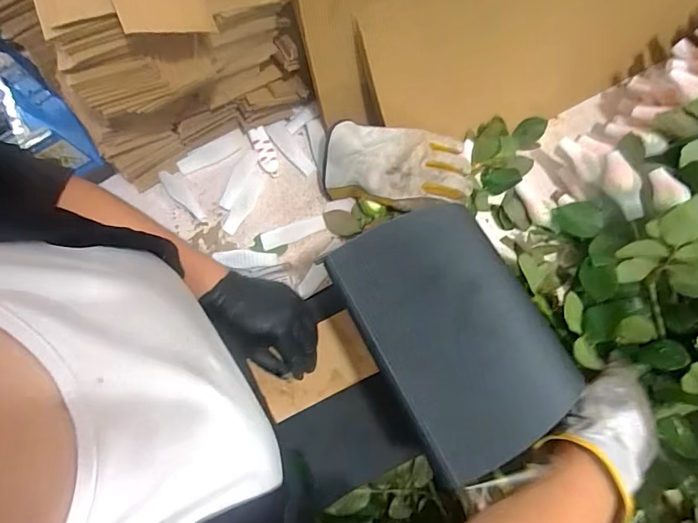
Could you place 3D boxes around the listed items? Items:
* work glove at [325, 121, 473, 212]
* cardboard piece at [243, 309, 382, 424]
[{"bbox_3d":[0.064,-0.121,0.572,0.193,0.049,0.105,4,79,1],"label":"work glove"},{"bbox_3d":[-0.042,0.121,0.494,0.127,0.008,0.078,-27,80,-5],"label":"cardboard piece"}]

